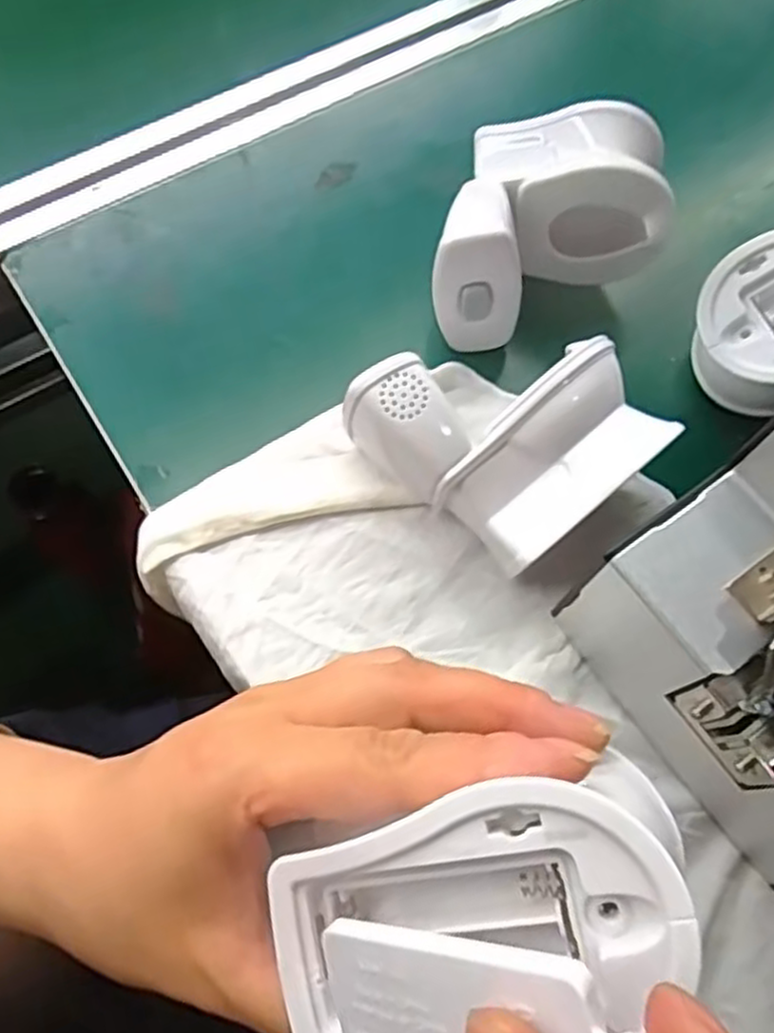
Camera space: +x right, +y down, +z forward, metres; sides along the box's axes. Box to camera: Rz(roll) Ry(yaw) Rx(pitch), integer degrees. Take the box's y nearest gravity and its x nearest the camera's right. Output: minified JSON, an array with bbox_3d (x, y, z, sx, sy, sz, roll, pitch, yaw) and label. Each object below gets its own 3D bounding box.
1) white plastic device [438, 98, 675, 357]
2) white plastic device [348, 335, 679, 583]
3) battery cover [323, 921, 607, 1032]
[{"bbox_3d":[0.073,-0.134,0.354,0.111,0.066,0.107,2,69,-3],"label":"white plastic device"},{"bbox_3d":[0.047,-0.034,0.310,0.103,0.063,0.097,-37,76,-16],"label":"white plastic device"},{"bbox_3d":[0.016,0.094,0.142,0.066,0.006,0.033,-20,84,37],"label":"battery cover"}]

